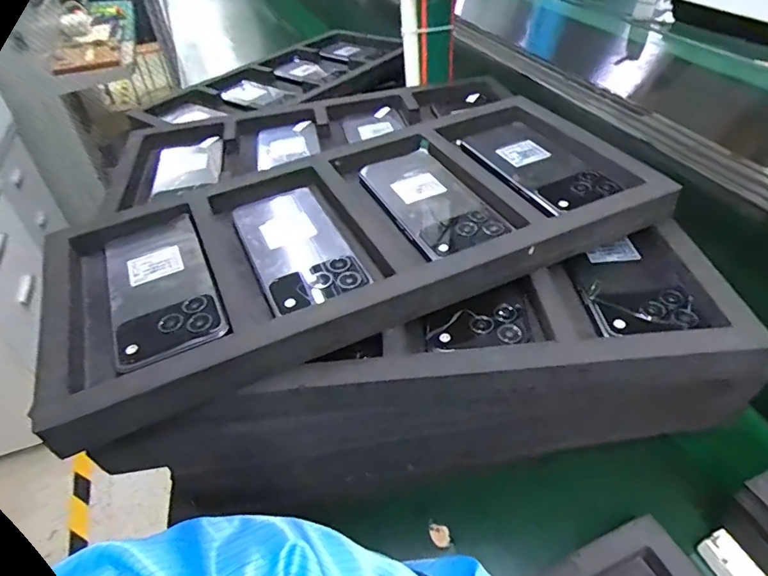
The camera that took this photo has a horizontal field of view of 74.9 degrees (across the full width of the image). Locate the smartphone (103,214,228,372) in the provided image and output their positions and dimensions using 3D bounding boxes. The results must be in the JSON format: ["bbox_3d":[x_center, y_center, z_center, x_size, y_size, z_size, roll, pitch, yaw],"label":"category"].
[{"bbox_3d":[-0.174,-0.001,0.388,0.073,0.014,0.177,-21,44,-17],"label":"smartphone"}]

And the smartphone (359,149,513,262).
[{"bbox_3d":[0.039,-0.080,0.434,0.075,0.008,0.166,-19,44,-15],"label":"smartphone"}]

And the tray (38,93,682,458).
[{"bbox_3d":[-0.026,-0.054,0.425,0.467,0.036,0.231,-19,44,-15],"label":"tray"}]

